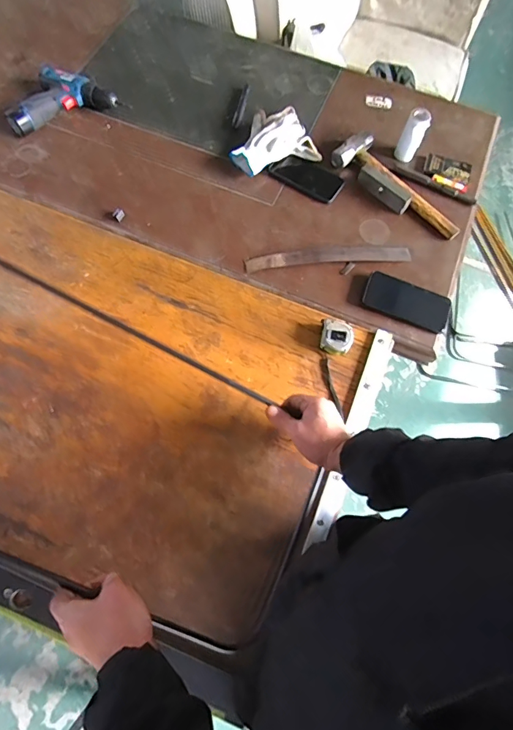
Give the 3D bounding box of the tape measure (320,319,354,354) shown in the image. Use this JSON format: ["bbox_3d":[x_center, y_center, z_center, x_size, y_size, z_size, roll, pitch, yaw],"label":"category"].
[{"bbox_3d":[0.145,-0.050,0.760,0.056,0.031,0.057,11,69,1],"label":"tape measure"}]

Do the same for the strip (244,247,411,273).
[{"bbox_3d":[0.147,-0.213,0.828,0.332,0.029,0.035,-6,69,-5],"label":"strip"}]

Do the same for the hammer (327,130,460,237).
[{"bbox_3d":[0.305,-0.387,0.893,0.317,0.031,0.093,43,73,13],"label":"hammer"}]

